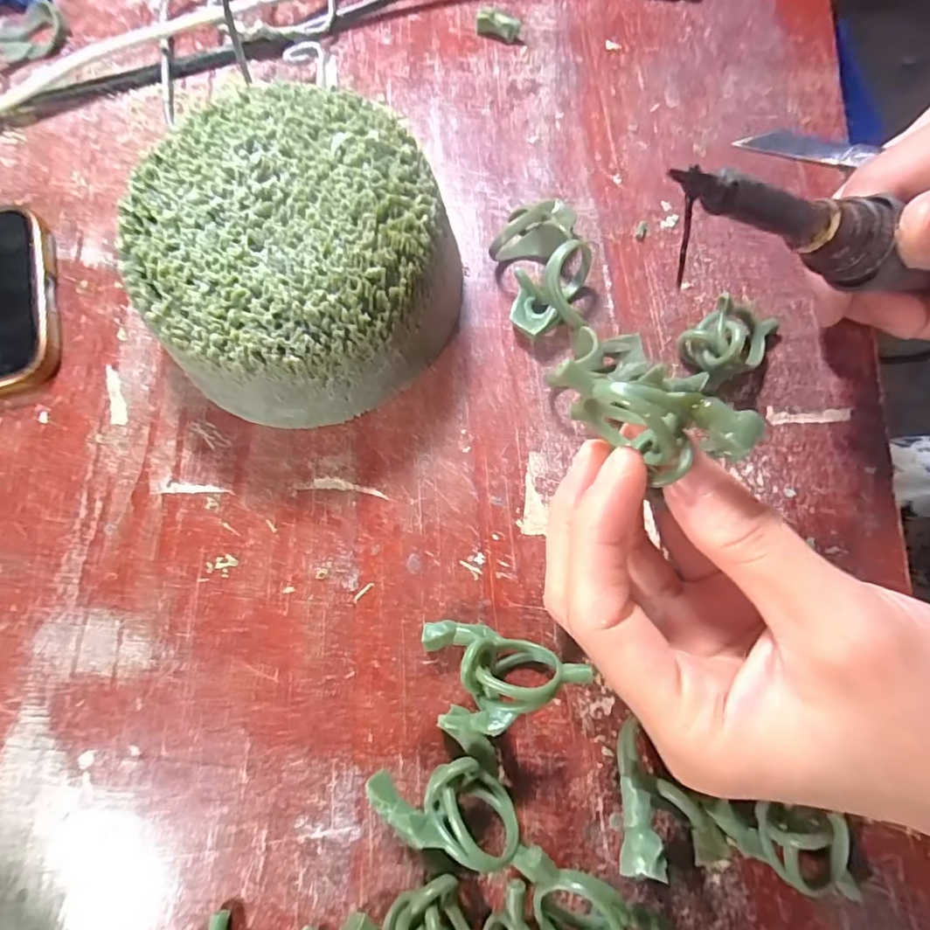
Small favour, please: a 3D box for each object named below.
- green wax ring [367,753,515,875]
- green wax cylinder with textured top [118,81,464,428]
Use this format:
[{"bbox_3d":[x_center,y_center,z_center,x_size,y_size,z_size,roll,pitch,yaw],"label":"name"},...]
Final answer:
[{"bbox_3d":[-0.005,0.094,0.149,0.042,0.022,0.022,19,78,6],"label":"green wax ring"},{"bbox_3d":[-0.056,-0.068,0.177,0.094,0.047,0.096,0,77,1],"label":"green wax cylinder with textured top"}]

